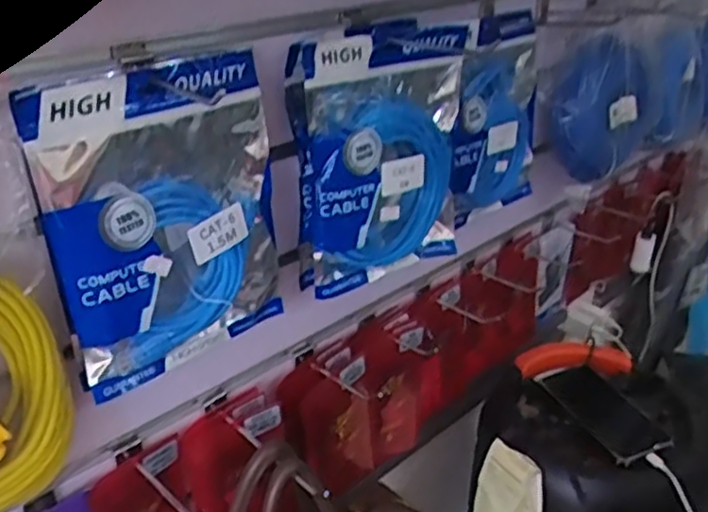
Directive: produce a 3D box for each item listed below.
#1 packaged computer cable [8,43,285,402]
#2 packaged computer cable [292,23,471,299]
[{"bbox_3d":[-0.134,-0.026,0.505,0.173,0.223,0.032,-22,35,-36],"label":"packaged computer cable"},{"bbox_3d":[0.029,-0.083,0.618,0.169,0.210,0.062,-21,35,-35],"label":"packaged computer cable"}]

